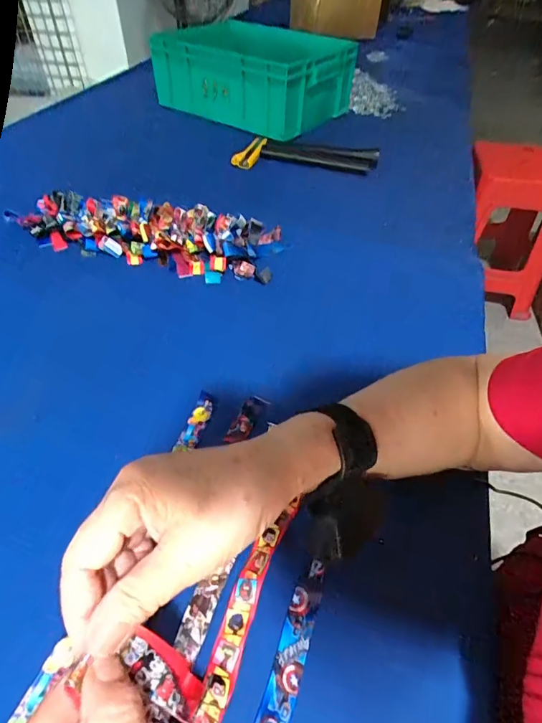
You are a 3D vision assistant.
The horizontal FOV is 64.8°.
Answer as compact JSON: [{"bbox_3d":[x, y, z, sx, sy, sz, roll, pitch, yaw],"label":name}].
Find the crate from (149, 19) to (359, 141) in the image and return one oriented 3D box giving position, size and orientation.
[{"bbox_3d":[-0.048,-0.646,0.959,0.410,0.156,0.256,30,53,24],"label":"crate"}]

